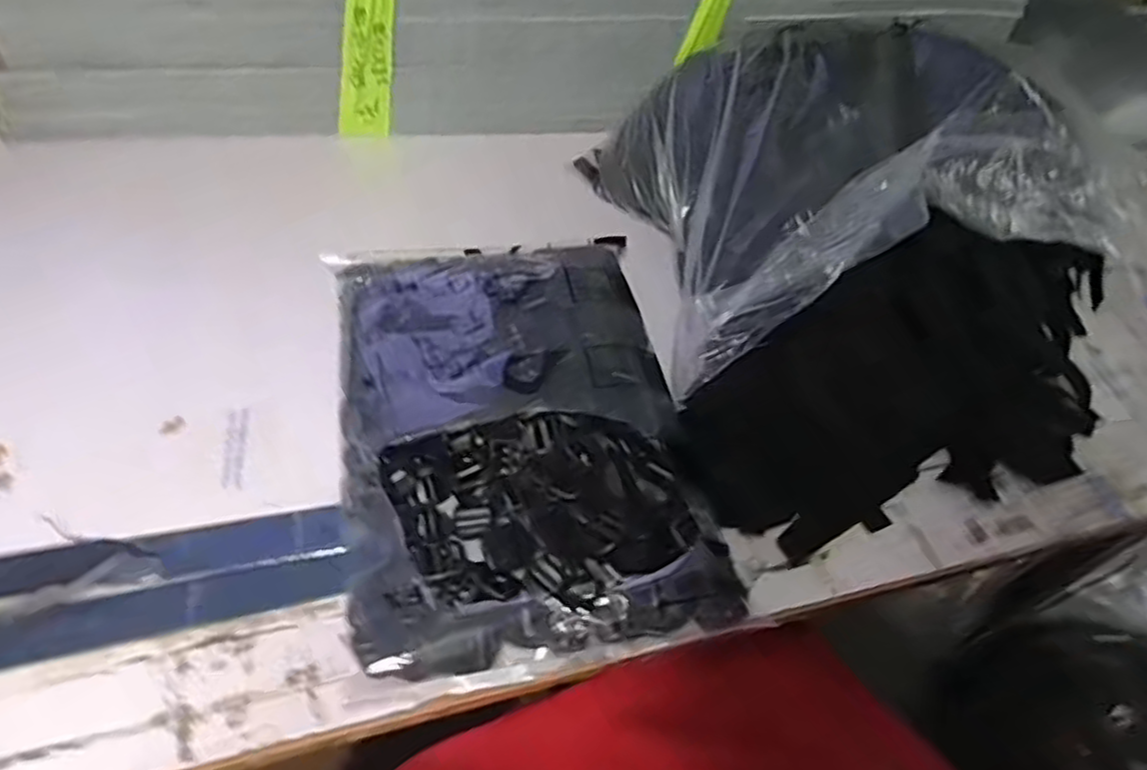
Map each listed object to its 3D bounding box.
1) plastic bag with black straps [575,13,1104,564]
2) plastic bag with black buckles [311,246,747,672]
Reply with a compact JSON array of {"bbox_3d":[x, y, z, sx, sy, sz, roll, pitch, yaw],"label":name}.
[{"bbox_3d":[0.293,-0.123,0.671,0.446,0.195,0.448,-5,54,-9],"label":"plastic bag with black straps"},{"bbox_3d":[-0.047,0.030,0.600,0.262,0.055,0.363,-7,54,-11],"label":"plastic bag with black buckles"}]

